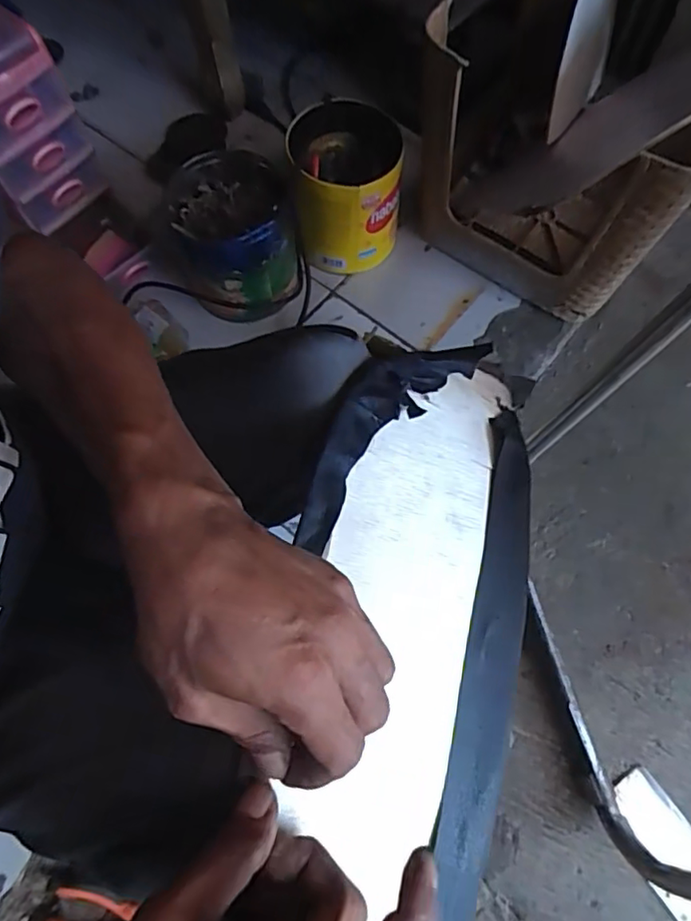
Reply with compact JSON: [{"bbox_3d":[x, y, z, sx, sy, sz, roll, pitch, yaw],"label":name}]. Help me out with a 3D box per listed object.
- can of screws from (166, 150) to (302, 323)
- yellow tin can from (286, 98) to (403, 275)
[{"bbox_3d":[-0.145,-0.293,0.771,0.152,0.142,0.160,0,68,1],"label":"can of screws"},{"bbox_3d":[-0.001,-0.358,0.789,0.134,0.161,0.139,0,68,1],"label":"yellow tin can"}]

